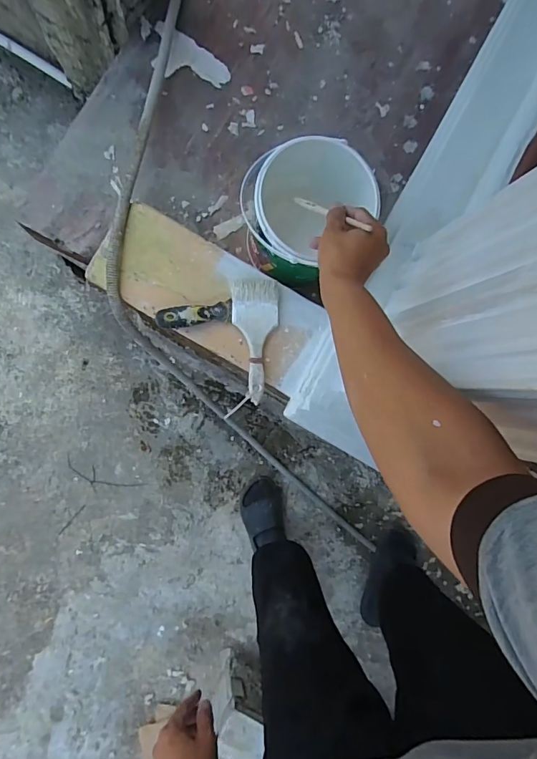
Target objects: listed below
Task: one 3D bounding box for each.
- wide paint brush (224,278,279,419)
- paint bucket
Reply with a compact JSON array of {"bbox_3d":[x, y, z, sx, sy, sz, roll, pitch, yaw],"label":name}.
[{"bbox_3d":[-0.029,-0.053,0.664,0.074,0.013,0.210,8,88,-9],"label":"wide paint brush"},{"bbox_3d":[0.045,-0.263,0.685,0.201,0.190,0.171,40,84,-7],"label":"paint bucket"}]

